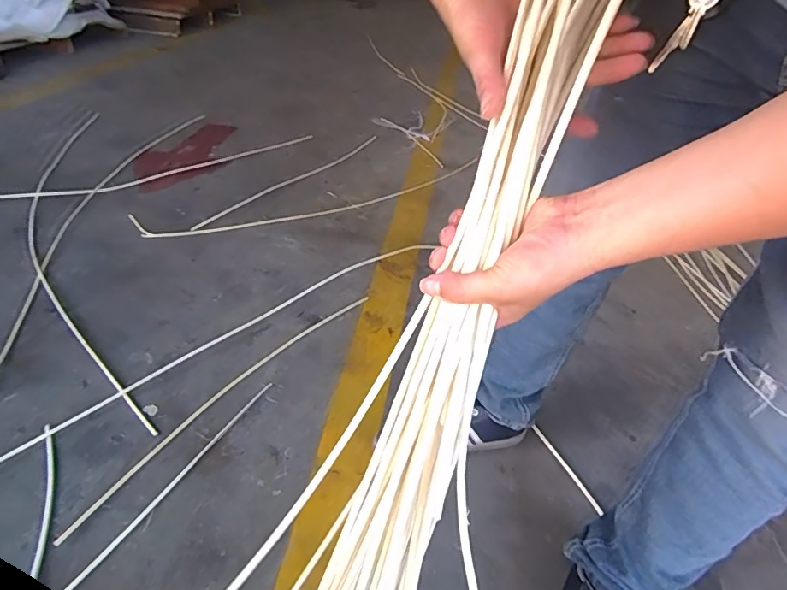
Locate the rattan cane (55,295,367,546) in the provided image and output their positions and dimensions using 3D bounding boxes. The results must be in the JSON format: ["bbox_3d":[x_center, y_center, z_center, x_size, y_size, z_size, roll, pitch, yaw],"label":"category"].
[{"bbox_3d":[-0.282,0.169,0.917,0.047,0.011,0.705,26,41,22],"label":"rattan cane"}]

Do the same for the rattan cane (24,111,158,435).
[{"bbox_3d":[-0.905,-0.246,1.336,0.203,0.022,1.684,-14,43,-26],"label":"rattan cane"}]

